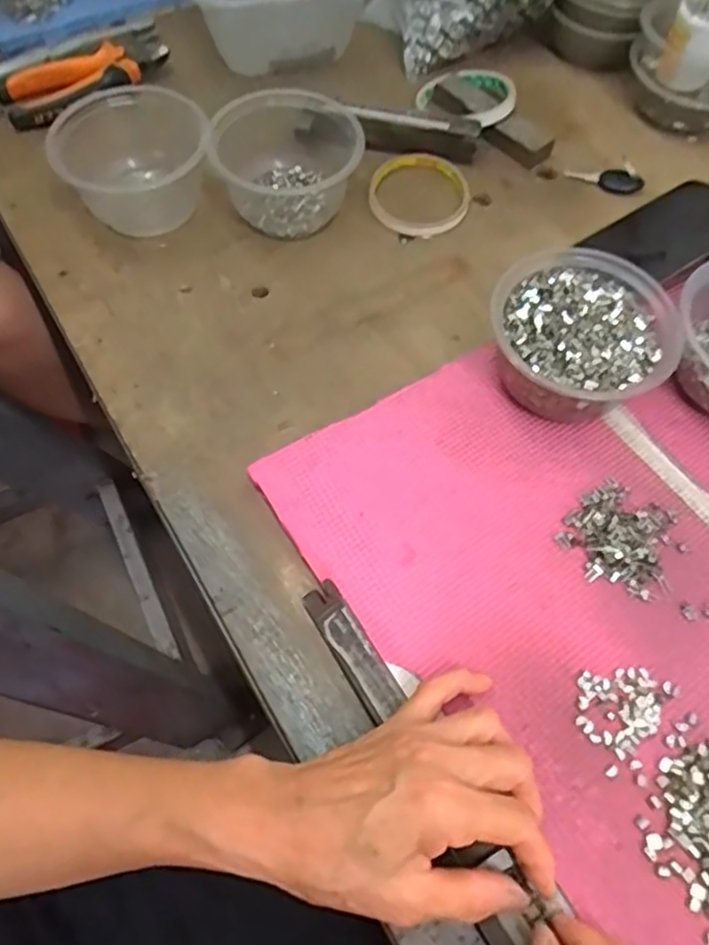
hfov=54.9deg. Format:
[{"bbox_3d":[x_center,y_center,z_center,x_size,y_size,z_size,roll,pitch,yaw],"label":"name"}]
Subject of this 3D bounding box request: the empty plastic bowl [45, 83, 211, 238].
[{"bbox_3d":[-0.172,-0.241,0.532,0.122,0.062,0.111,-3,62,-1],"label":"empty plastic bowl"}]

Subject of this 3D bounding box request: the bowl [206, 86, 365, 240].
[{"bbox_3d":[-0.055,-0.254,0.540,0.110,0.064,0.120,0,62,0],"label":"bowl"}]

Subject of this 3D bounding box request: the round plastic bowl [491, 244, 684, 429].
[{"bbox_3d":[0.148,-0.085,0.449,0.109,0.059,0.111,0,62,0],"label":"round plastic bowl"}]

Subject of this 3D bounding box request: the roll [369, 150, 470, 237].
[{"bbox_3d":[0.054,-0.231,0.563,0.083,0.011,0.087,0,62,0],"label":"roll"}]

